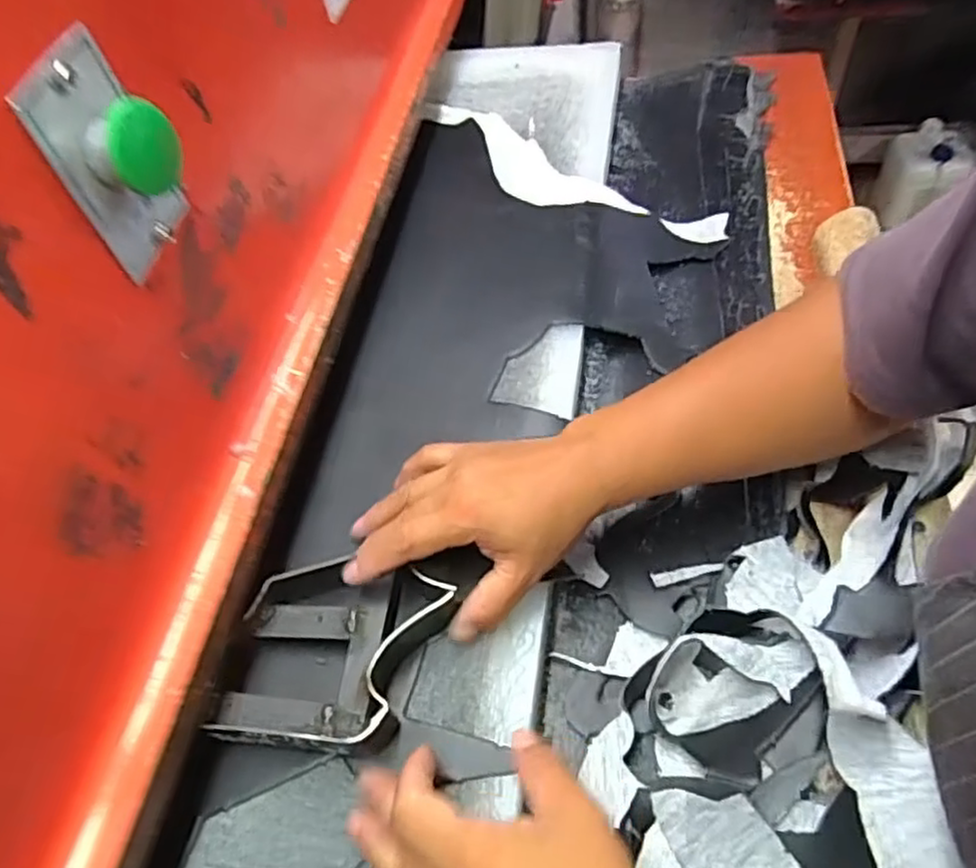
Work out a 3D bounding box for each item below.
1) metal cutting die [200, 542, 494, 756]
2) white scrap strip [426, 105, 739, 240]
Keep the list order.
[{"bbox_3d":[-0.080,0.124,0.396,0.145,0.036,0.101,-2,55,2],"label":"metal cutting die"},{"bbox_3d":[0.062,-0.252,0.666,0.340,0.013,0.088,29,64,26],"label":"white scrap strip"}]

